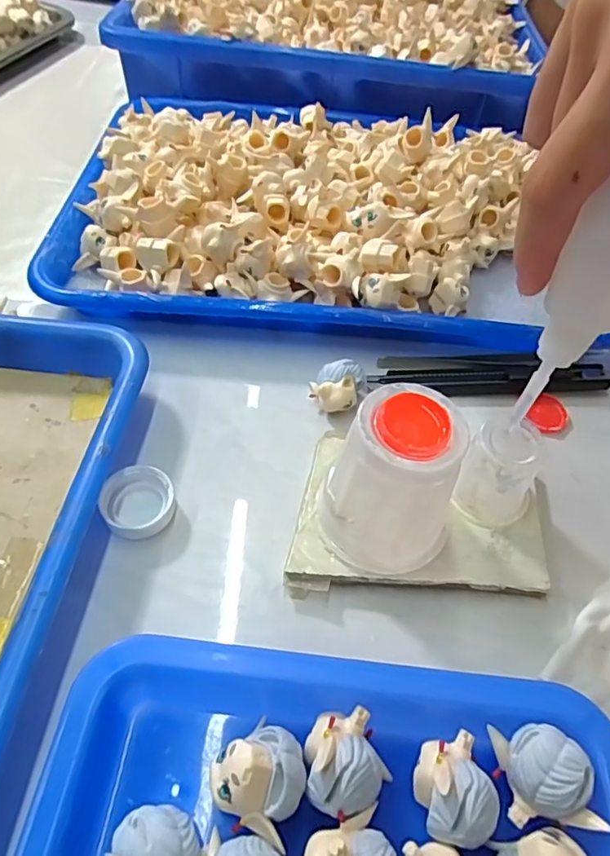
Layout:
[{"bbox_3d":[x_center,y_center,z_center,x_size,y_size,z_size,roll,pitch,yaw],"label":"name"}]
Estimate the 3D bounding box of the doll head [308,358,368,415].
[{"bbox_3d":[0.017,-0.020,0.279,0.025,0.024,0.025,18,52,8],"label":"doll head"}]

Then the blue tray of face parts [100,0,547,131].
[{"bbox_3d":[0.031,-0.369,0.497,0.362,0.058,0.250,7,52,-1],"label":"blue tray of face parts"}]

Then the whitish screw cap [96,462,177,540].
[{"bbox_3d":[-0.071,0.032,0.236,0.030,0.011,0.031,3,52,-4],"label":"whitish screw cap"}]

